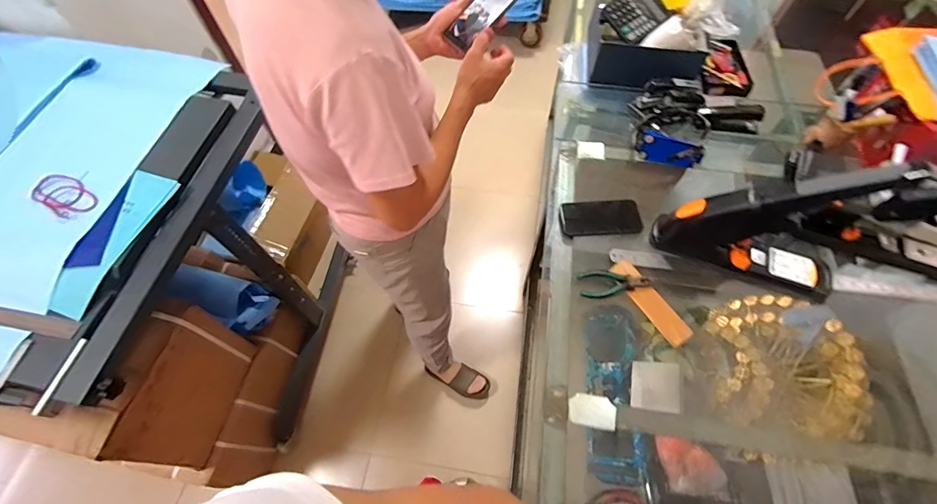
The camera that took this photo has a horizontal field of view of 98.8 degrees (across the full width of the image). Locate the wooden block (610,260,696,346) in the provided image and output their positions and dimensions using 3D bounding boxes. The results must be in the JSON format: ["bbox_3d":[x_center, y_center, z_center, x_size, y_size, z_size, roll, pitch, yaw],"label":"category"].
[{"bbox_3d":[0.331,0.090,0.738,0.052,0.011,0.179,-26,64,-13],"label":"wooden block"}]

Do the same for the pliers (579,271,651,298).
[{"bbox_3d":[0.274,0.059,0.762,0.126,0.030,0.047,-7,61,-3],"label":"pliers"}]

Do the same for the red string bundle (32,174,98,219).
[{"bbox_3d":[-0.827,-0.115,0.823,0.130,0.032,0.072,28,65,15],"label":"red string bundle"}]

